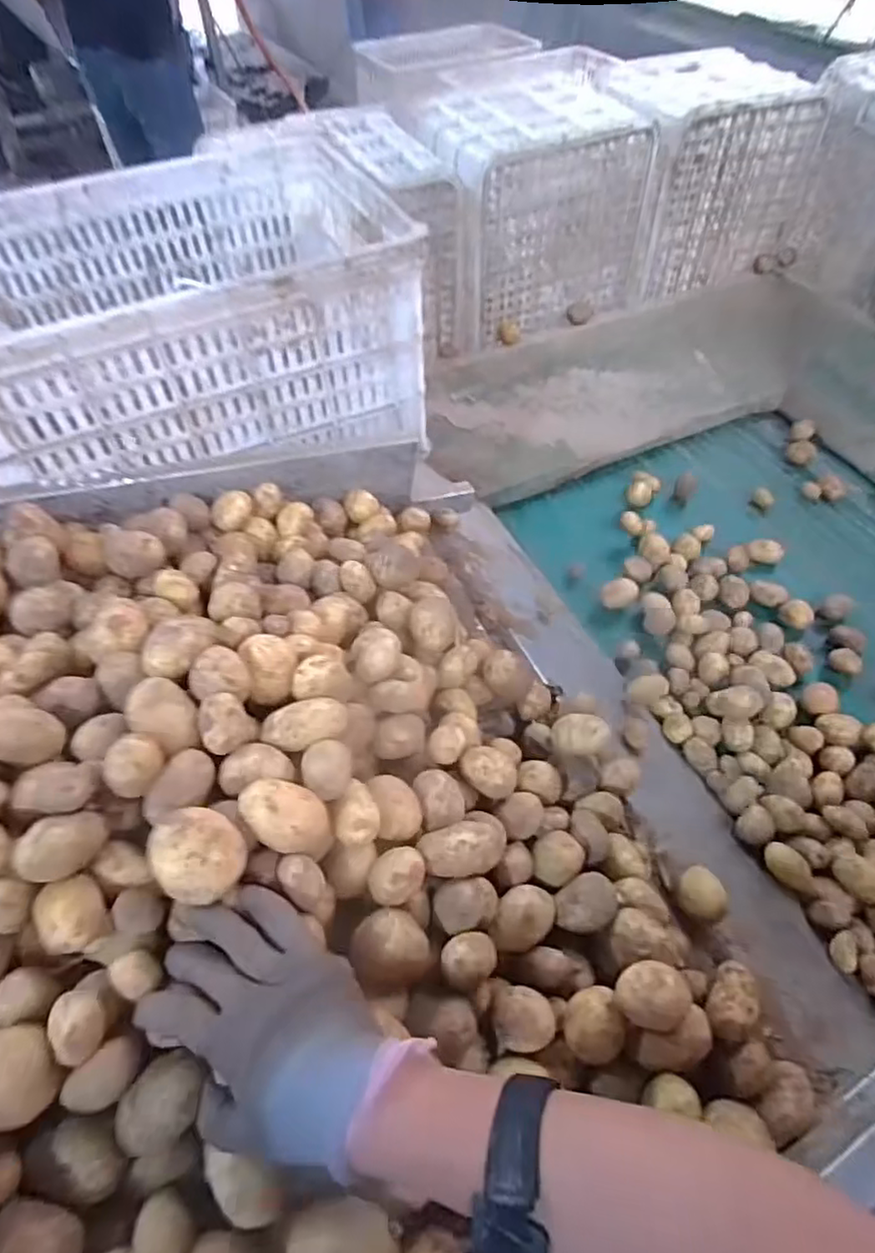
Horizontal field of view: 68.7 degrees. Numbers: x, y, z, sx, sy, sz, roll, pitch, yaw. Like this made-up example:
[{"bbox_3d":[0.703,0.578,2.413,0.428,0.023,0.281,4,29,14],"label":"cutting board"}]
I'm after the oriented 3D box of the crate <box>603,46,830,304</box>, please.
[{"bbox_3d":[0.527,-0.921,1.291,0.334,0.317,0.308,-16,54,-9],"label":"crate"}]

